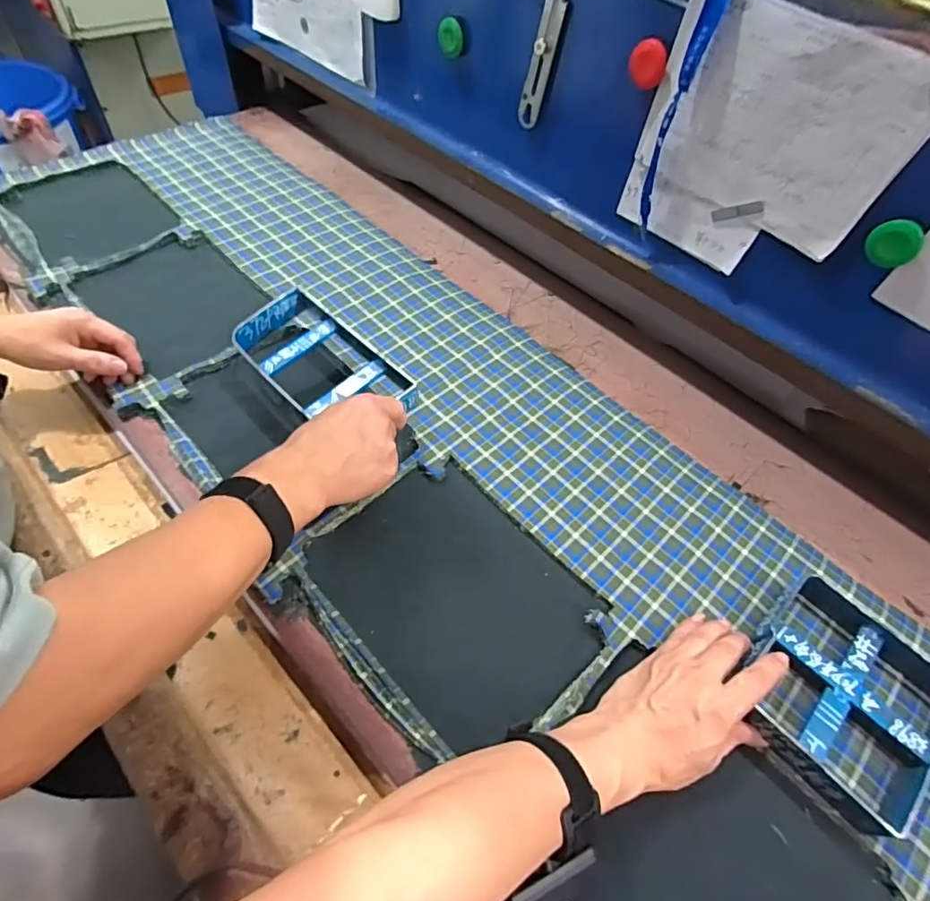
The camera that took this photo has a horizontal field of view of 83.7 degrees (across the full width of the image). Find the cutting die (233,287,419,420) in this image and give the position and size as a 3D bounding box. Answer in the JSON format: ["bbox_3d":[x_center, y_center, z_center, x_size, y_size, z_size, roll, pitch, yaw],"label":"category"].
[{"bbox_3d":[-0.157,-0.086,0.577,0.117,0.058,0.210,-31,63,-23],"label":"cutting die"}]

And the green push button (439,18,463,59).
[{"bbox_3d":[-0.017,-0.509,0.643,0.015,0.038,0.032,-33,64,-25],"label":"green push button"}]

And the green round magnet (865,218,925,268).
[{"bbox_3d":[0.366,-0.177,0.443,0.014,0.035,0.039,-23,60,-21],"label":"green round magnet"}]

